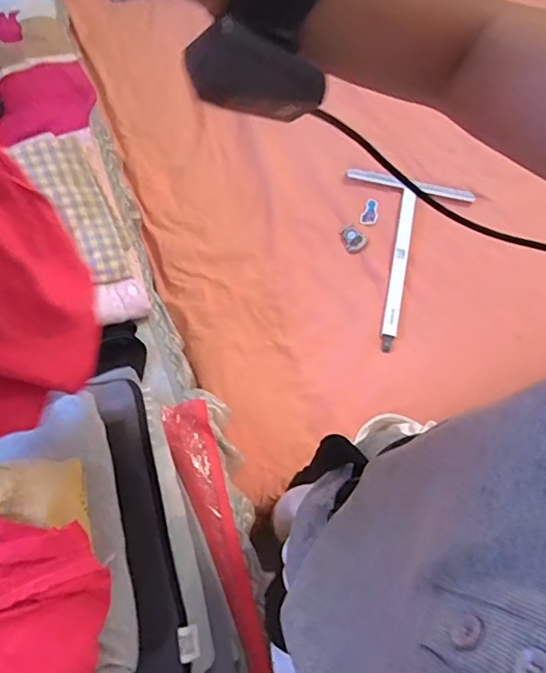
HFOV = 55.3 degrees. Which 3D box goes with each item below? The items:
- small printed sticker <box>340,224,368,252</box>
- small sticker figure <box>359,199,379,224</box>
[{"bbox_3d":[0.163,-0.203,1.067,0.049,0.008,0.062,-31,72,-13],"label":"small printed sticker"},{"bbox_3d":[0.208,-0.262,1.102,0.035,0.005,0.072,21,64,10],"label":"small sticker figure"}]

